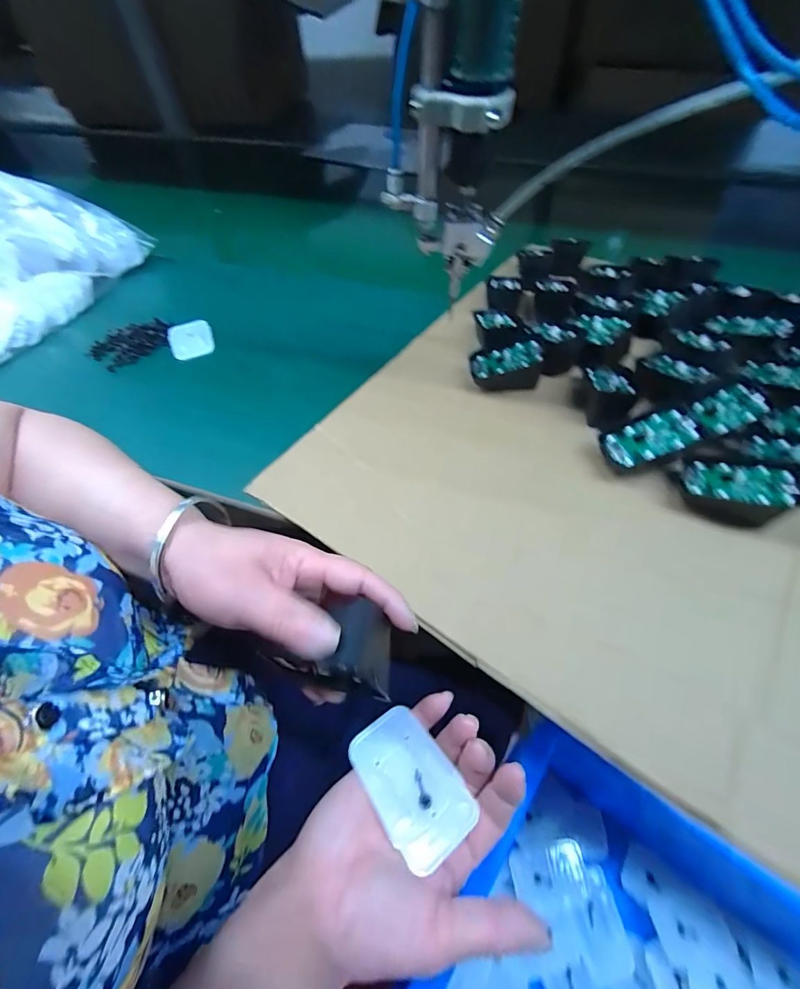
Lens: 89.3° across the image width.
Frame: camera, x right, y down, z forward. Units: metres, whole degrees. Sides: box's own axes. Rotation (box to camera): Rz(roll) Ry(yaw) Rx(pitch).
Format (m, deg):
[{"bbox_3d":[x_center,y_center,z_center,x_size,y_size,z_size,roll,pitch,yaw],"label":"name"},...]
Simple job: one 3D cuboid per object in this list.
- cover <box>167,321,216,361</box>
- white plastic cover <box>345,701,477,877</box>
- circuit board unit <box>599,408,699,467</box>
[{"bbox_3d":[-0.245,-0.181,0.476,0.047,0.014,0.062,-20,54,-11],"label":"cover"},{"bbox_3d":[0.005,0.156,0.222,0.043,0.010,0.068,-32,56,-18],"label":"white plastic cover"},{"bbox_3d":[0.196,-0.045,0.321,0.064,0.006,0.039,-22,57,8],"label":"circuit board unit"}]

